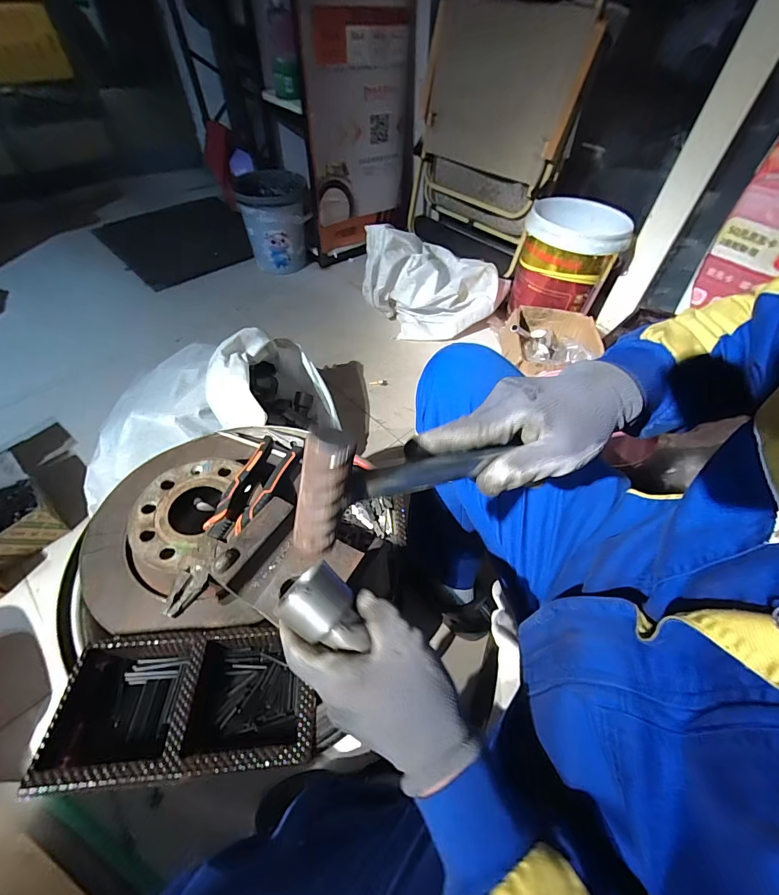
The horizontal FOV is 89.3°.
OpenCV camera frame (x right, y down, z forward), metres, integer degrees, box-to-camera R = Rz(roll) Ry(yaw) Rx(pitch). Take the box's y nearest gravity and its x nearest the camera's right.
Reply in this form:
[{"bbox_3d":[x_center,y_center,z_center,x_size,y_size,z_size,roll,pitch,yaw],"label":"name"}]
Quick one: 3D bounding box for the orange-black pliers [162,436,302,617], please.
[{"bbox_3d":[-0.172,0.079,0.442,0.057,0.023,0.216,17,52,10],"label":"orange-black pliers"}]

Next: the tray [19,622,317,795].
[{"bbox_3d":[-0.183,0.228,0.368,0.227,0.051,0.128,-4,51,-6],"label":"tray"}]

